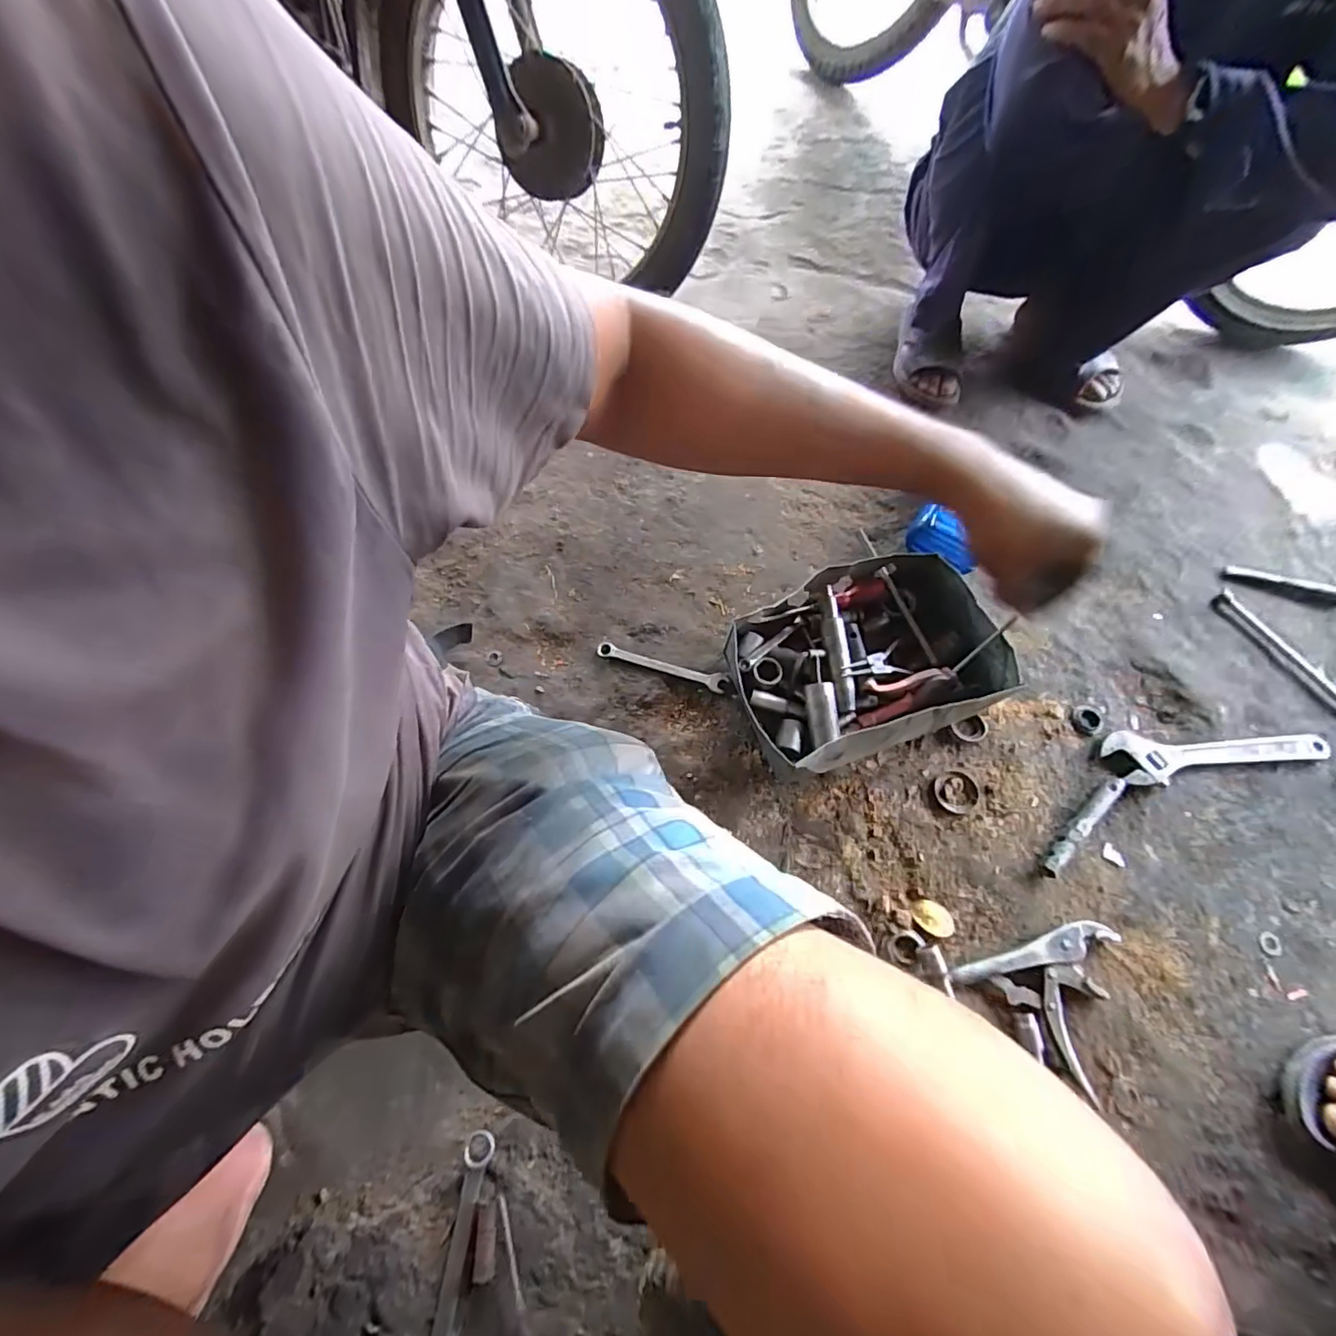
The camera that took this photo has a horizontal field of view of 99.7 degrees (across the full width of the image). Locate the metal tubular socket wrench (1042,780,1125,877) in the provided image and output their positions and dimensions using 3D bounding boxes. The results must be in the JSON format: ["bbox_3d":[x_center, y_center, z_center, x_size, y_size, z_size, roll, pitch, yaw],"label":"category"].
[{"bbox_3d":[0.502,0.190,0.683,0.163,0.016,0.021,-39,72,-16],"label":"metal tubular socket wrench"}]

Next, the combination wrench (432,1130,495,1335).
[{"bbox_3d":[-0.198,0.562,0.512,0.037,0.010,0.215,8,66,2],"label":"combination wrench"}]

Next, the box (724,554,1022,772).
[{"bbox_3d":[0.247,-0.015,0.726,0.312,0.096,0.223,-20,68,-9],"label":"box"}]

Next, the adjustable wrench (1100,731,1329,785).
[{"bbox_3d":[0.709,0.116,0.716,0.284,0.024,0.068,2,66,0],"label":"adjustable wrench"}]

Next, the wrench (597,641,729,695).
[{"bbox_3d":[-0.009,-0.001,0.767,0.183,0.011,0.026,16,67,6],"label":"wrench"}]

